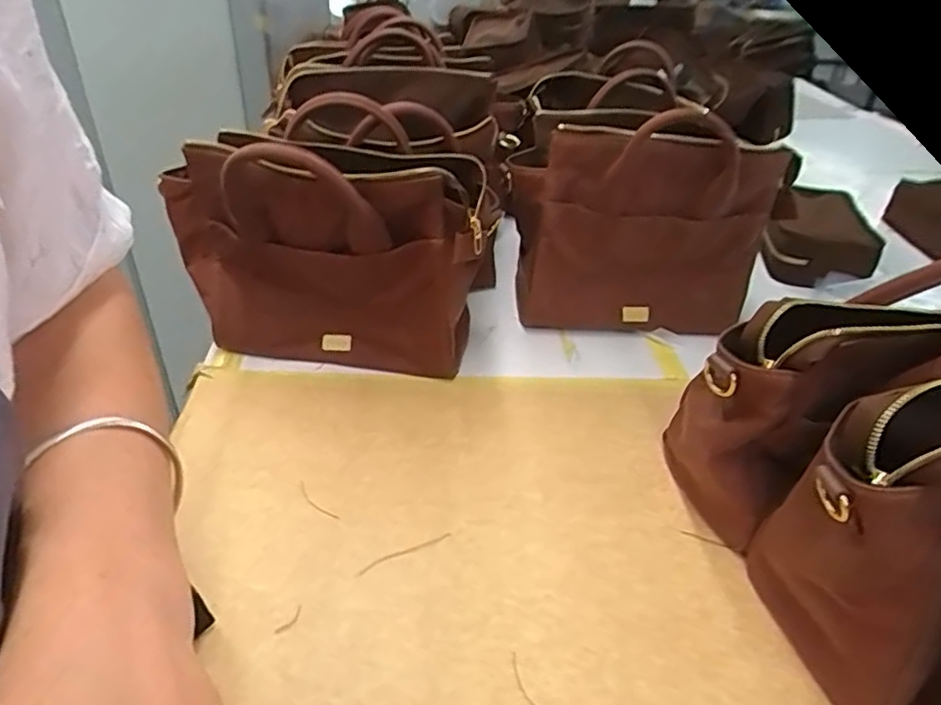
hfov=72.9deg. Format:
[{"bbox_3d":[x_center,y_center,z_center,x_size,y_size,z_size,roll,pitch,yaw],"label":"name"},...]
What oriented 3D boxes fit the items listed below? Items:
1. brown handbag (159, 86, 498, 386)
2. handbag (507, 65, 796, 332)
[{"bbox_3d":[-0.129,-0.095,0.598,0.275,0.223,0.120,15,37,14],"label":"brown handbag"},{"bbox_3d":[0.181,-0.150,0.693,0.273,0.256,0.146,0,36,-6],"label":"handbag"}]

